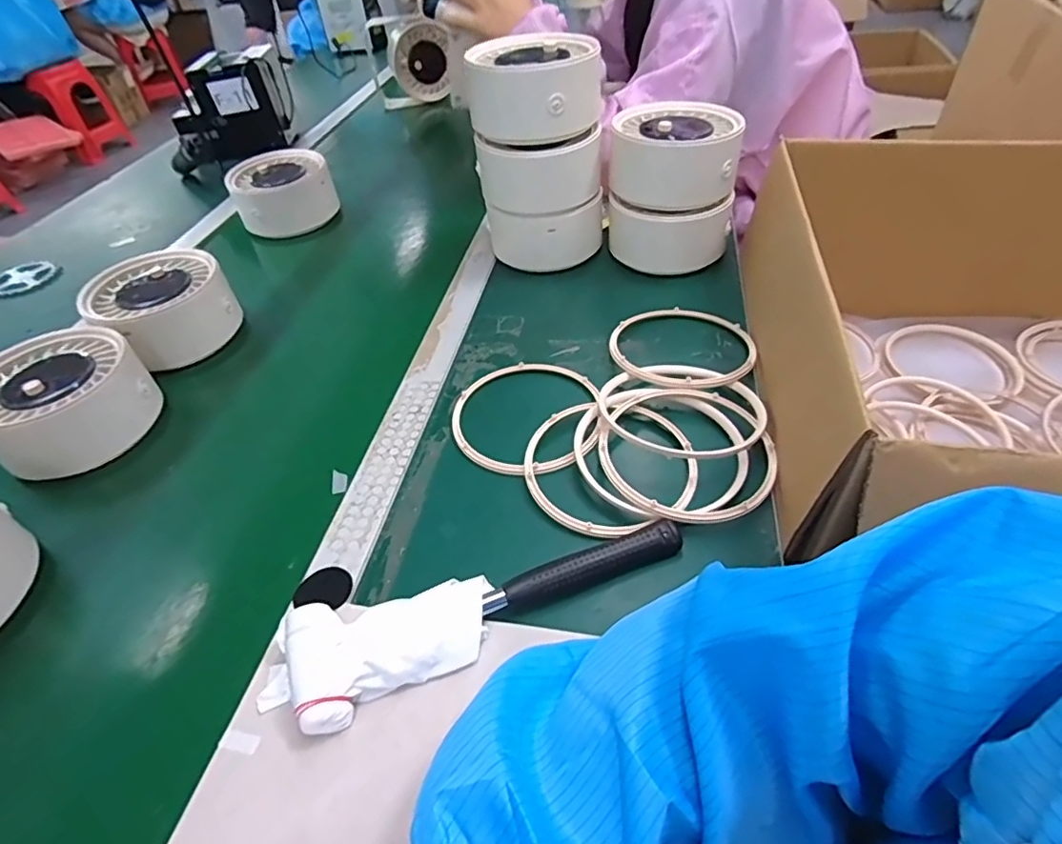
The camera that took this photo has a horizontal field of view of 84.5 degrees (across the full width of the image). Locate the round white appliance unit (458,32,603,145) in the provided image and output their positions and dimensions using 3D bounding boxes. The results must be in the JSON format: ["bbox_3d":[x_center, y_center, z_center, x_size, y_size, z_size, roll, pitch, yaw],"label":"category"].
[{"bbox_3d":[-0.001,-0.354,0.616,0.131,0.073,0.120,-3,45,3],"label":"round white appliance unit"}]

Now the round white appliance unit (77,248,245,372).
[{"bbox_3d":[-0.402,-0.120,0.649,0.128,0.084,0.127,-3,45,3],"label":"round white appliance unit"}]

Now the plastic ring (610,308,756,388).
[{"bbox_3d":[0.147,-0.081,0.568,0.139,0.014,0.136,-3,45,3],"label":"plastic ring"}]

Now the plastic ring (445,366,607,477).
[{"bbox_3d":[-0.004,-0.010,0.521,0.135,0.017,0.142,-3,45,3],"label":"plastic ring"}]

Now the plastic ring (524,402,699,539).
[{"bbox_3d":[0.064,0.031,0.470,0.135,0.010,0.139,-3,45,3],"label":"plastic ring"}]

